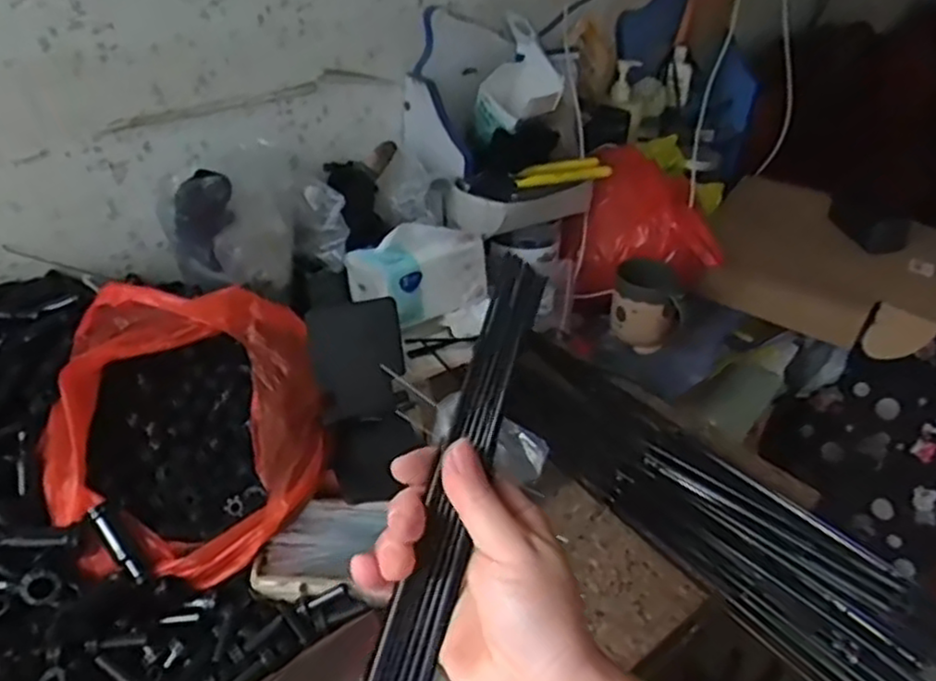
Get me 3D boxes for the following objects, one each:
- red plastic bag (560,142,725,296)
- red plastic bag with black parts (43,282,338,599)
[{"bbox_3d":[0.231,-0.147,0.980,0.198,0.155,0.119,5,34,2],"label":"red plastic bag"},{"bbox_3d":[-0.226,0.060,0.587,0.211,0.116,0.228,-3,35,-9],"label":"red plastic bag with black parts"}]

